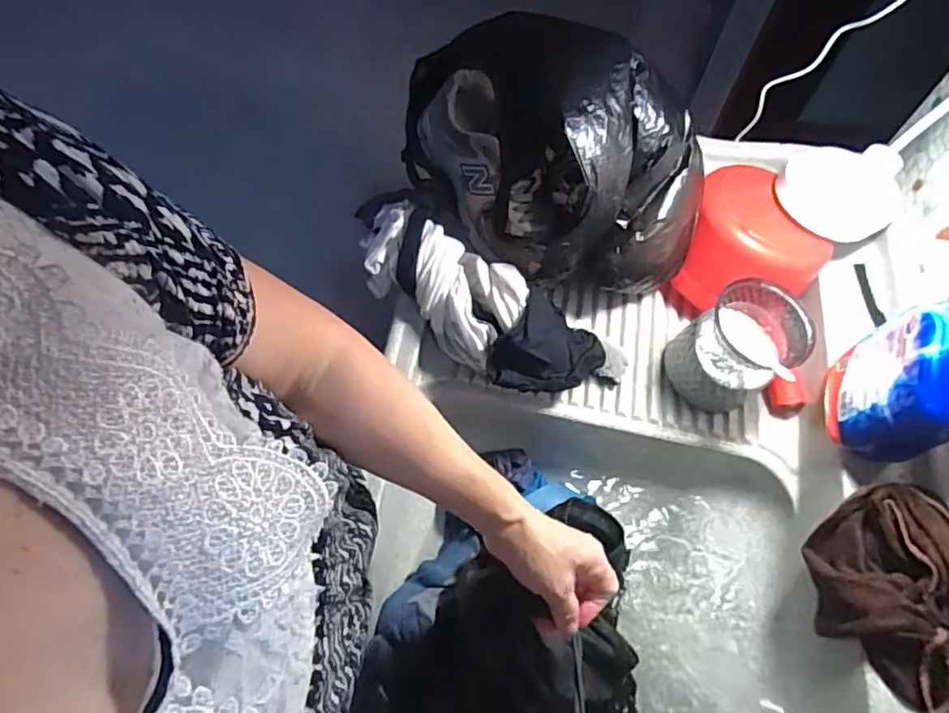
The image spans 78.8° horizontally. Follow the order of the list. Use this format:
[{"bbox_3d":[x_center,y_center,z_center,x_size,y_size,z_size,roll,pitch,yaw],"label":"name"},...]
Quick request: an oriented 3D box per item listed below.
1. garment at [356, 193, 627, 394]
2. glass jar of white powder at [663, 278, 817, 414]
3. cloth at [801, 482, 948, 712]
[{"bbox_3d":[0.011,-0.049,0.616,0.329,0.087,0.122,36,67,0],"label":"garment"},{"bbox_3d":[0.287,-0.008,0.634,0.115,0.122,0.107,1,63,-1],"label":"glass jar of white powder"},{"bbox_3d":[0.381,0.213,0.513,0.111,0.085,0.187,2,63,0],"label":"cloth"}]

